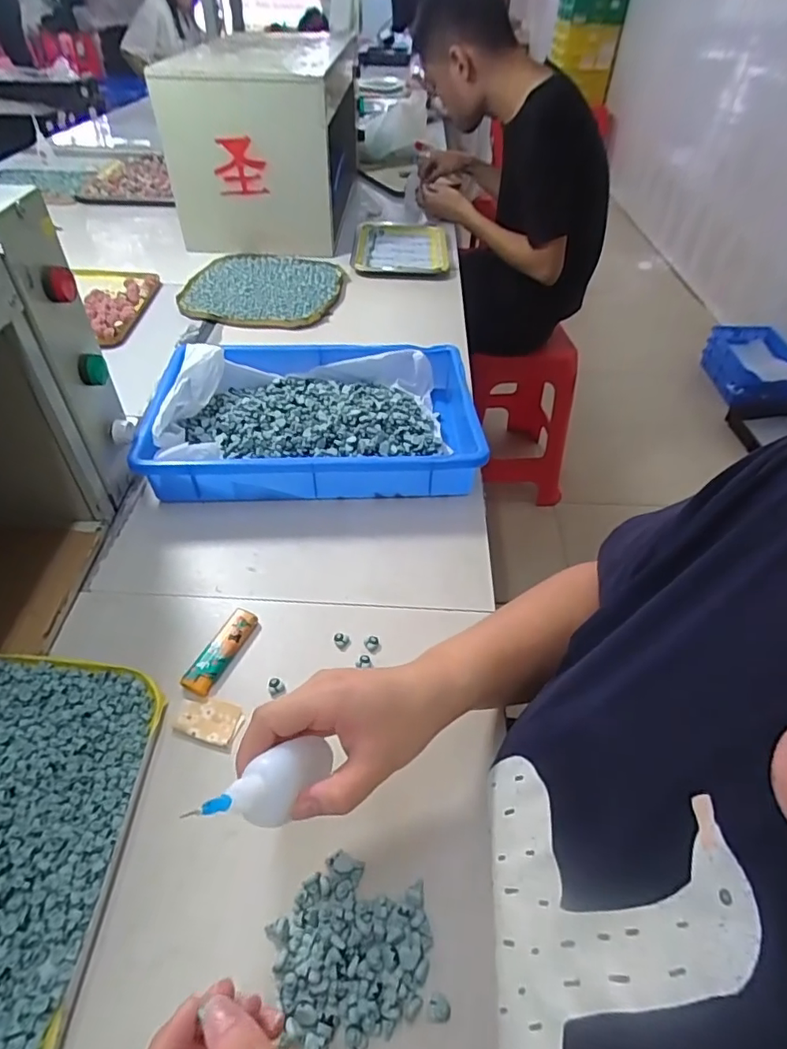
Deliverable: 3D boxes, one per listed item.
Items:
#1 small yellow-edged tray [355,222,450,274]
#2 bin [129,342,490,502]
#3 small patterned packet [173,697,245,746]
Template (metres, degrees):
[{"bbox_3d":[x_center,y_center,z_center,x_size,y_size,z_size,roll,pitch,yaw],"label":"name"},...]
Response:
[{"bbox_3d":[0.018,-0.561,1.088,0.178,0.016,0.260,4,44,-2],"label":"small yellow-edged tray"},{"bbox_3d":[-0.090,-0.126,0.640,0.358,0.064,0.241,-1,46,-3],"label":"bin"},{"bbox_3d":[-0.141,0.147,0.414,0.050,0.005,0.031,12,46,9],"label":"small patterned packet"}]

